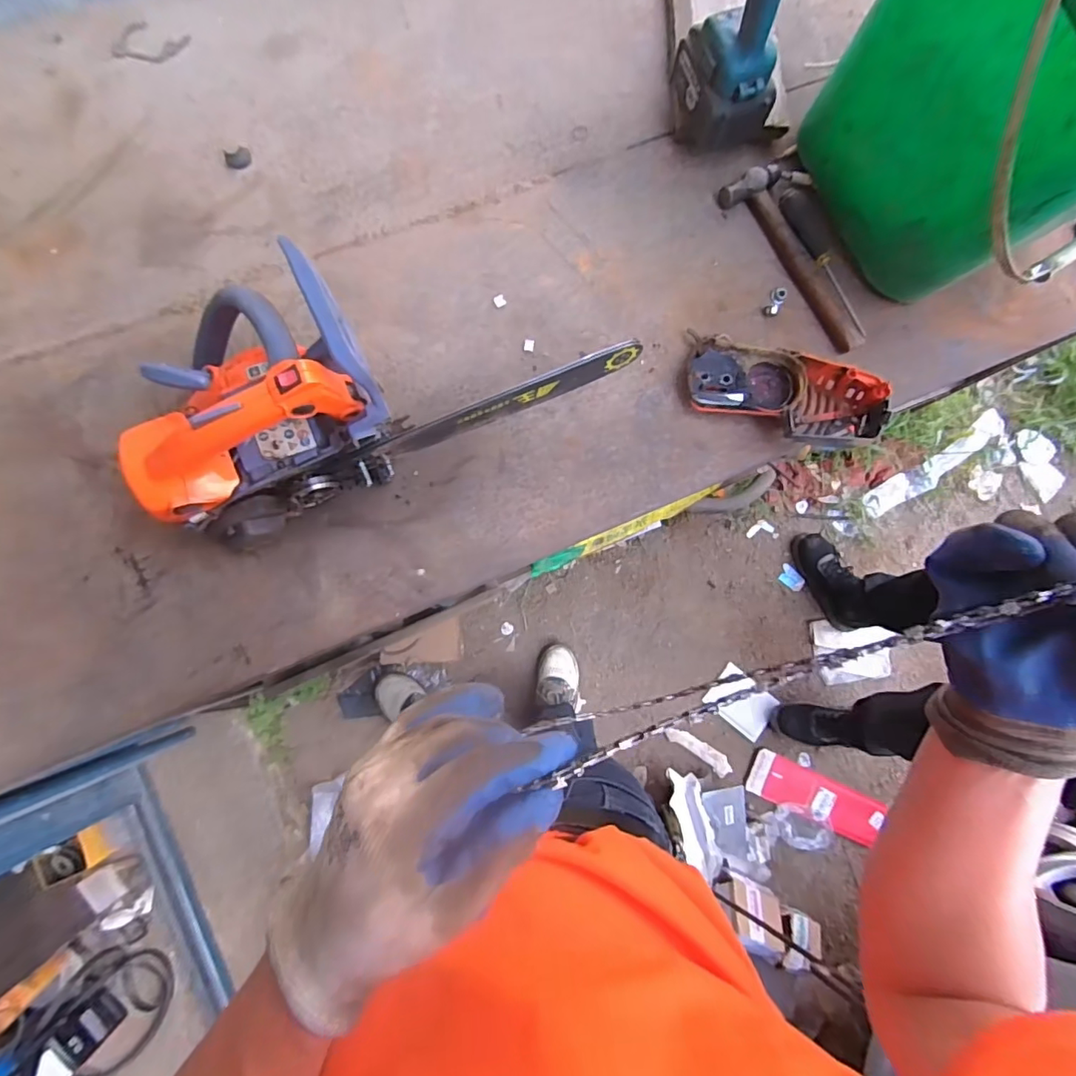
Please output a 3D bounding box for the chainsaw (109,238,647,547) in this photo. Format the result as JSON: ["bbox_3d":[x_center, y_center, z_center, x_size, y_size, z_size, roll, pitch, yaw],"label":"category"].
[{"bbox_3d":[-0.146,-0.167,0.482,0.445,0.197,0.181,-25,86,-6],"label":"chainsaw"}]

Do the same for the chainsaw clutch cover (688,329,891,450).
[{"bbox_3d":[0.276,-0.163,0.590,0.218,0.044,0.094,17,82,-2],"label":"chainsaw clutch cover"}]

